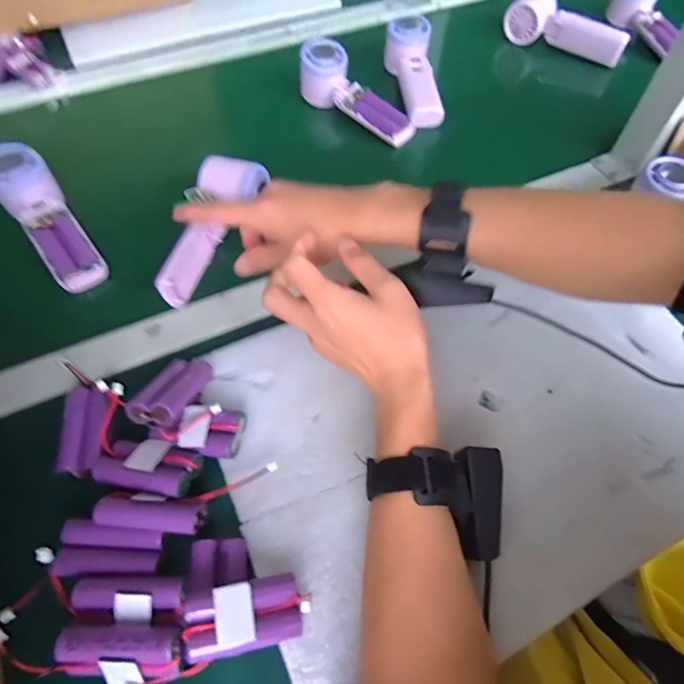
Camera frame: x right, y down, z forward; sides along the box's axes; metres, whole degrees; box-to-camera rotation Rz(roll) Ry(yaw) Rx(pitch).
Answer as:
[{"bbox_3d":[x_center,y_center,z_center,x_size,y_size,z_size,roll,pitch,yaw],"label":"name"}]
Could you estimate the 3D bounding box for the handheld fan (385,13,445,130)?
[{"bbox_3d":[0.094,-0.338,0.601,0.050,0.046,0.158,-9,73,-6],"label":"handheld fan"}]

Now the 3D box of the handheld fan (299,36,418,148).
[{"bbox_3d":[0.017,-0.299,0.579,0.167,0.052,0.047,41,65,5],"label":"handheld fan"}]

